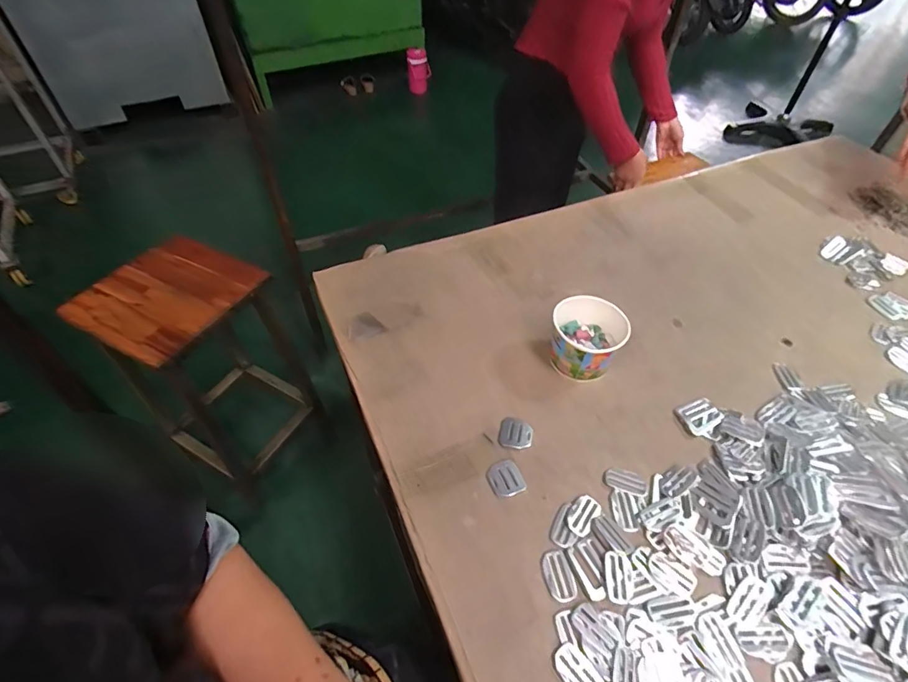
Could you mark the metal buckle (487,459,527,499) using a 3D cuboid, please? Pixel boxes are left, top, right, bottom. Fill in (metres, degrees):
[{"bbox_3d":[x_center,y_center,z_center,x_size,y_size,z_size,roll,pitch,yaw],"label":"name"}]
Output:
[{"bbox_3d":[0.057,0.154,0.526,0.035,0.006,0.039,-17,52,-16],"label":"metal buckle"}]

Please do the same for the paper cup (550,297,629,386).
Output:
[{"bbox_3d":[0.172,-0.005,0.615,0.090,0.066,0.092,1,50,-1],"label":"paper cup"}]

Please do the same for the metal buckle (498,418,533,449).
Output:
[{"bbox_3d":[0.074,0.110,0.566,0.040,0.008,0.041,8,50,5],"label":"metal buckle"}]

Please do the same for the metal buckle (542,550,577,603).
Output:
[{"bbox_3d":[0.103,0.231,0.466,0.027,0.004,0.045,-8,50,-9],"label":"metal buckle"}]

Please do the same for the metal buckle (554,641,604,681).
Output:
[{"bbox_3d":[0.109,0.291,0.414,0.029,0.005,0.046,-23,50,-29],"label":"metal buckle"}]

